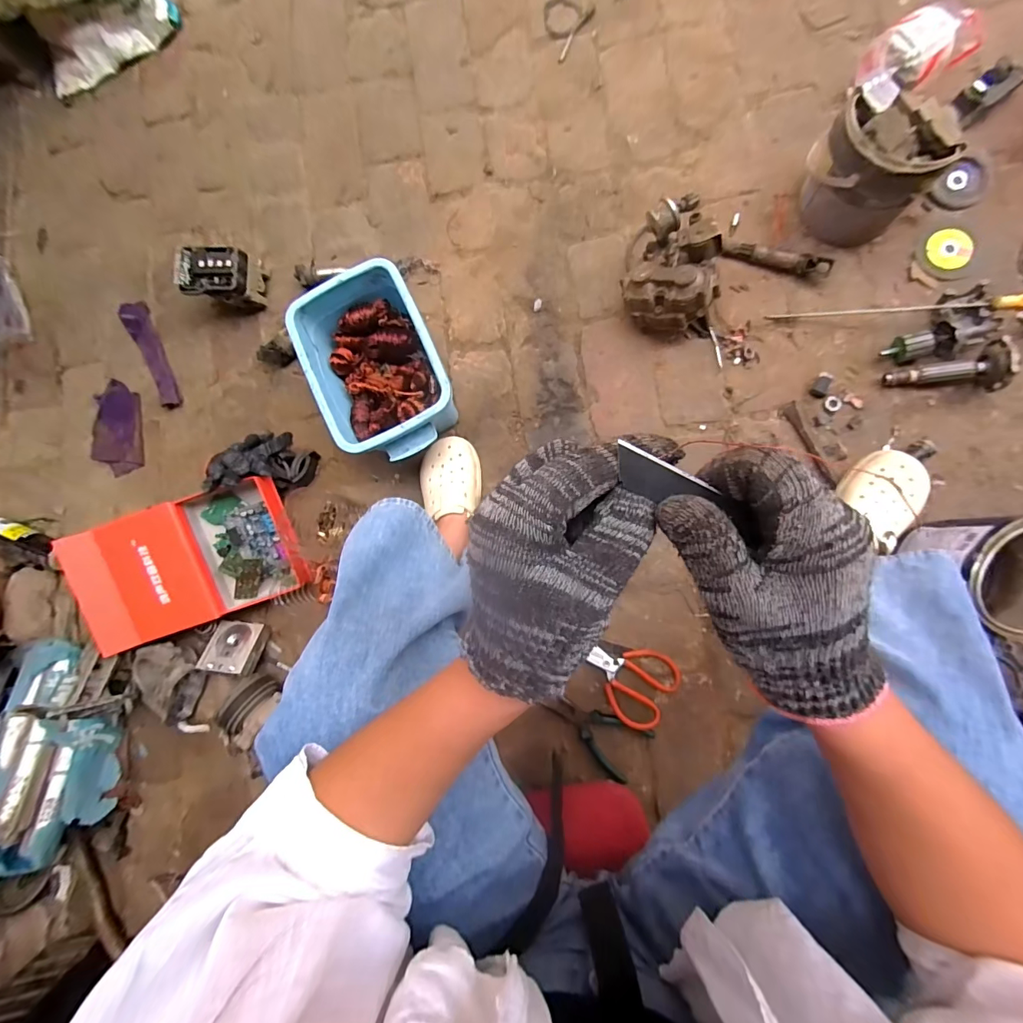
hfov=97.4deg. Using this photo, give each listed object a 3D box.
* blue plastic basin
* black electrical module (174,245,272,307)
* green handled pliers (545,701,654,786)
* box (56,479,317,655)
[{"bbox_3d":[-0.207,-0.224,0.747,0.196,0.146,0.284,-26,84,5],"label":"blue plastic basin"},{"bbox_3d":[-0.532,-0.426,0.832,0.129,0.092,0.081,-7,86,7],"label":"black electrical module"},{"bbox_3d":[0.139,0.361,0.743,0.162,0.012,0.093,32,91,8],"label":"green handled pliers"},{"bbox_3d":[-0.558,0.091,0.774,0.380,0.129,0.207,-20,85,6],"label":"box"}]

